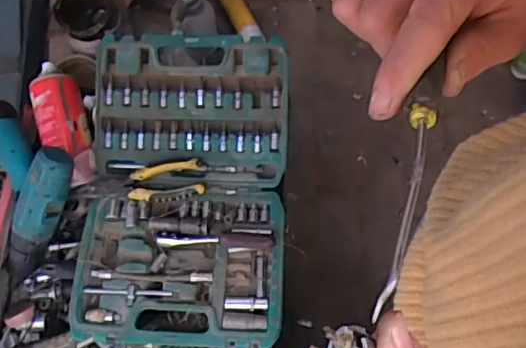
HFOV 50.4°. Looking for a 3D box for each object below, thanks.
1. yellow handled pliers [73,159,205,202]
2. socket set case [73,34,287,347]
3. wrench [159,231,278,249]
[{"bbox_3d":[-0.155,0.013,0.700,0.162,0.024,0.046,-8,67,0],"label":"yellow handled pliers"},{"bbox_3d":[-0.098,0.014,0.679,0.250,0.096,0.363,2,67,2],"label":"socket set case"},{"bbox_3d":[-0.059,0.079,0.672,0.143,0.026,0.016,2,67,4],"label":"wrench"}]

